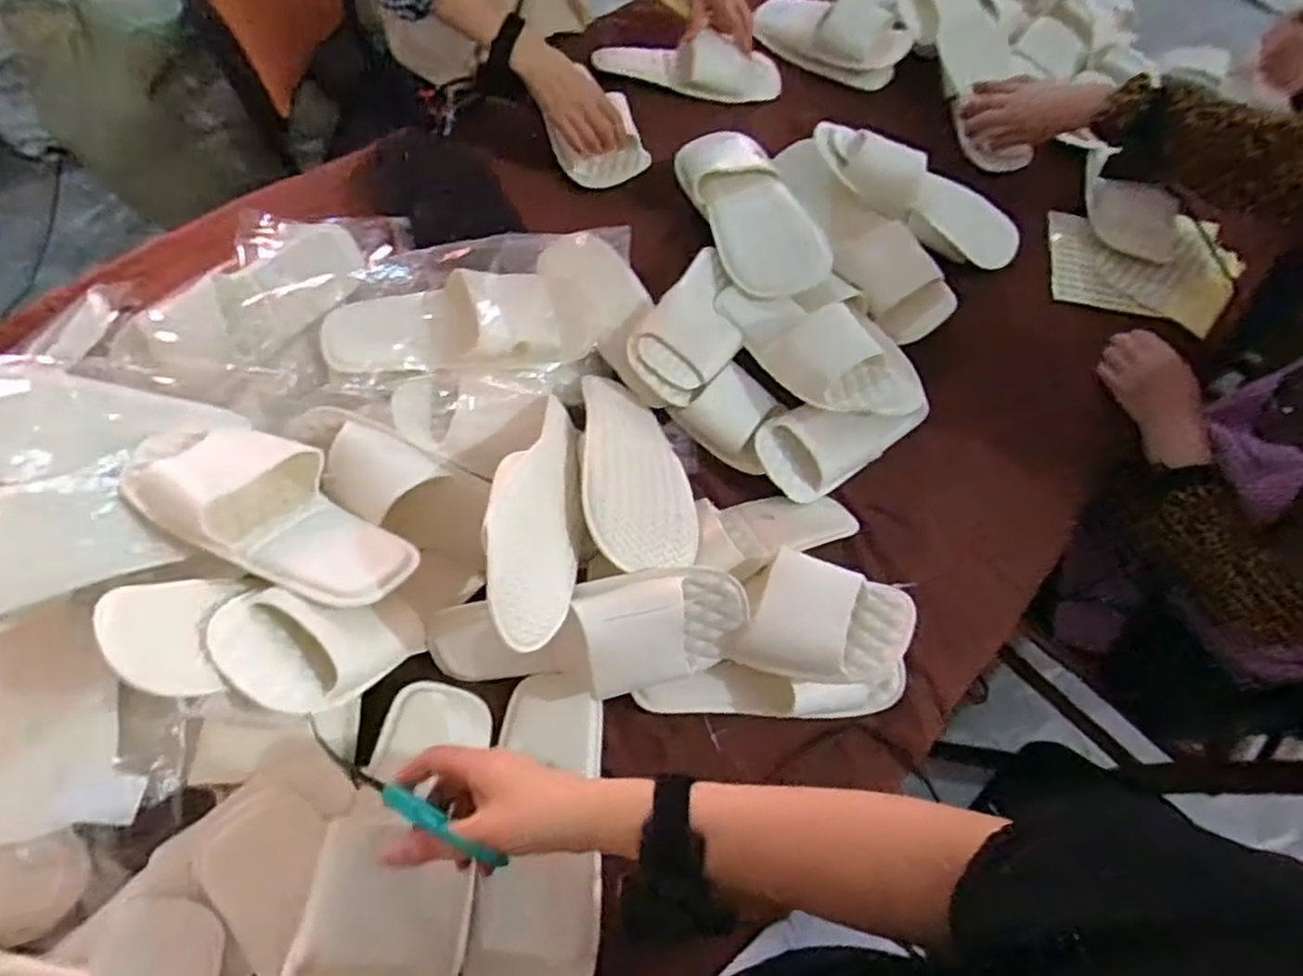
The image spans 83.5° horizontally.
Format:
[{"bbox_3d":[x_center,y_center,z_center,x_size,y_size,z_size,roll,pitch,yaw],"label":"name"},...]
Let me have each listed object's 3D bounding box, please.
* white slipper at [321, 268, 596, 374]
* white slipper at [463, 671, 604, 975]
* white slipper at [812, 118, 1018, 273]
[{"bbox_3d":[-0.197,-0.159,0.730,0.262,0.058,0.107,-2,63,-5],"label":"white slipper"},{"bbox_3d":[-0.086,0.282,0.594,0.096,0.038,0.257,4,63,-1],"label":"white slipper"},{"bbox_3d":[0.332,-0.352,0.888,0.289,0.047,0.086,25,63,-10],"label":"white slipper"}]

